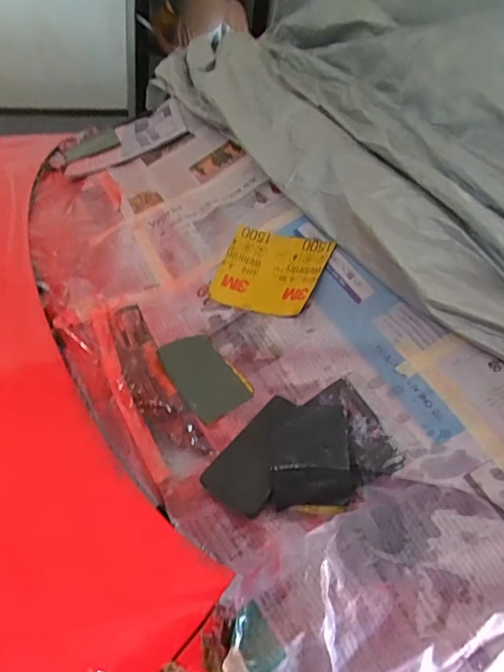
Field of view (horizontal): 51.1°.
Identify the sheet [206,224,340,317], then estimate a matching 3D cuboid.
[{"bbox_3d":[0.024,-0.084,0.685,0.135,0.018,0.119,17,72,24],"label":"sheet"}]

